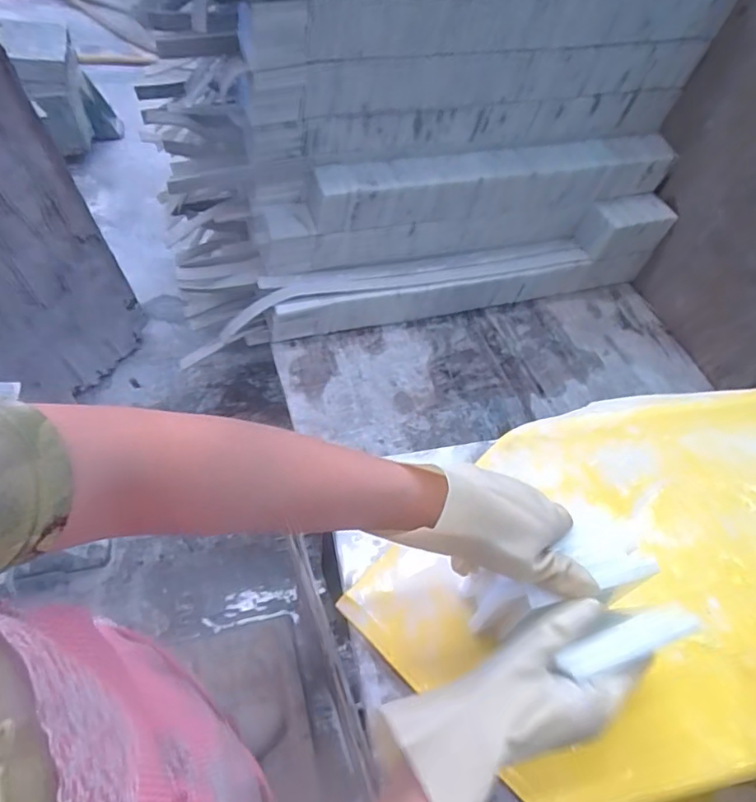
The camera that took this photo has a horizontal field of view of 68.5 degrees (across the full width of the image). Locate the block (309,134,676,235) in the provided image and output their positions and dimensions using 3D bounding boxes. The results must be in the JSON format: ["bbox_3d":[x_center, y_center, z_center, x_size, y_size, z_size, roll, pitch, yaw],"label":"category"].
[{"bbox_3d":[0.279,-0.507,1.285,0.869,0.103,0.111,-11,57,-11],"label":"block"}]

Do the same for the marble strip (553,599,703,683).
[{"bbox_3d":[0.165,0.157,0.364,0.101,0.010,0.022,-15,58,-13],"label":"marble strip"}]

